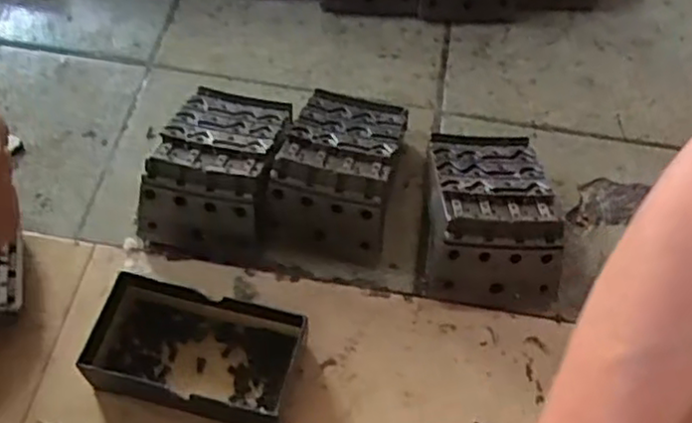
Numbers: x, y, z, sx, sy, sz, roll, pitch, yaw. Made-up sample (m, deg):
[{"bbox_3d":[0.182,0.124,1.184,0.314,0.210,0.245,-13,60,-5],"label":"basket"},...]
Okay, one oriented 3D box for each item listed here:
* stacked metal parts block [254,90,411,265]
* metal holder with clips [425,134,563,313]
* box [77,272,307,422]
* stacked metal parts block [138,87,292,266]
[{"bbox_3d":[-0.005,-0.039,0.538,0.089,0.065,0.144,11,59,4],"label":"stacked metal parts block"},{"bbox_3d":[0.107,-0.006,0.525,0.088,0.067,0.139,4,58,-1],"label":"metal holder with clips"},{"bbox_3d":[-0.100,0.091,0.464,0.142,0.038,0.072,12,59,4],"label":"box"},{"bbox_3d":[-0.095,-0.040,0.533,0.085,0.064,0.139,8,58,2],"label":"stacked metal parts block"}]

